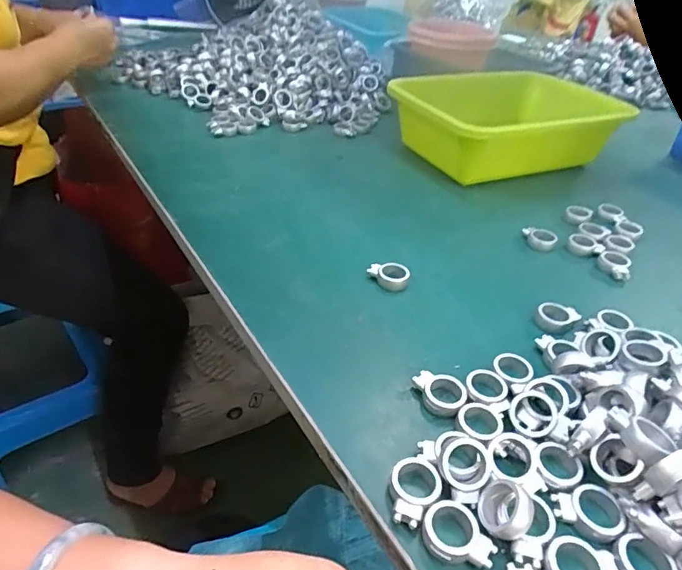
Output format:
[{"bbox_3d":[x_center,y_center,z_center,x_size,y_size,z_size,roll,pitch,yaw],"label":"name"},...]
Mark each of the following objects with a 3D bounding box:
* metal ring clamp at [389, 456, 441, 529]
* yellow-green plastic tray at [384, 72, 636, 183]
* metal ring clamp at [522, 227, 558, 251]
[{"bbox_3d":[0.037,0.103,0.240,0.024,0.009,0.036,17,39,17],"label":"metal ring clamp"},{"bbox_3d":[0.202,-0.198,0.591,0.264,0.087,0.173,-9,39,-16],"label":"yellow-green plastic tray"},{"bbox_3d":[0.190,-0.044,0.453,0.032,0.014,0.021,18,39,18],"label":"metal ring clamp"}]

